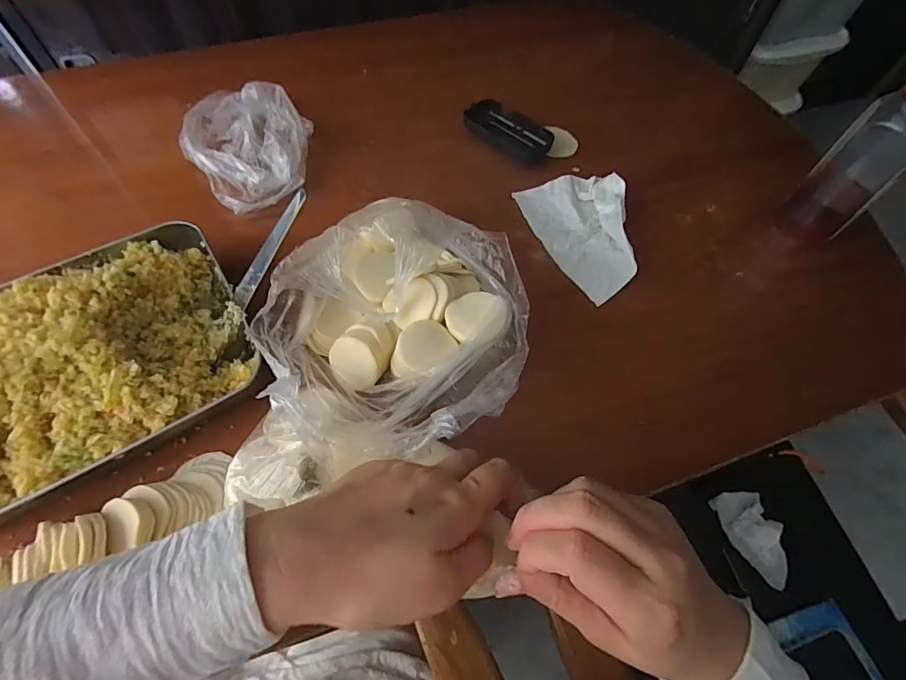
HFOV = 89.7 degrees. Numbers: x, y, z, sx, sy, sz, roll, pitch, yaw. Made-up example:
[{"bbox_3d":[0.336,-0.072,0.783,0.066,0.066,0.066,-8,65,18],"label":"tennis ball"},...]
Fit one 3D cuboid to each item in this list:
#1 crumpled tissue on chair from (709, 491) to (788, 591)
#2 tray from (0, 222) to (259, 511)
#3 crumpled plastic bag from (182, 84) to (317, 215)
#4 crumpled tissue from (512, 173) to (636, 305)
[{"bbox_3d":[0.420,0.280,0.646,0.079,0.045,0.121,2,60,-1],"label":"crumpled tissue on chair"},{"bbox_3d":[-0.297,0.012,0.348,0.250,0.064,0.184,-30,65,-18],"label":"tray"},{"bbox_3d":[-0.222,-0.215,0.493,0.132,0.056,0.159,-16,62,-11],"label":"crumpled plastic bag"},{"bbox_3d":[0.139,-0.115,0.467,0.102,0.023,0.154,-11,61,-8],"label":"crumpled tissue"}]

